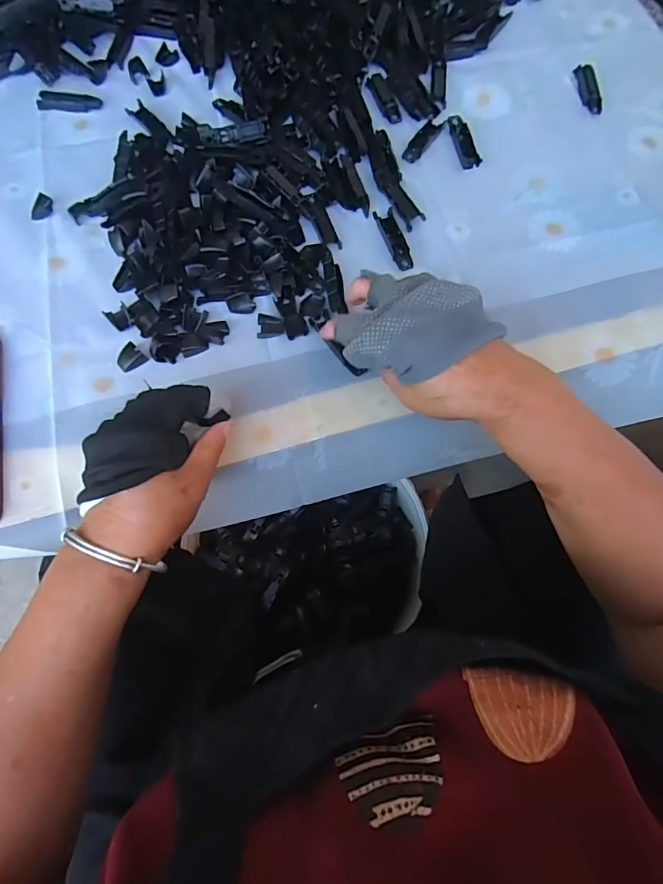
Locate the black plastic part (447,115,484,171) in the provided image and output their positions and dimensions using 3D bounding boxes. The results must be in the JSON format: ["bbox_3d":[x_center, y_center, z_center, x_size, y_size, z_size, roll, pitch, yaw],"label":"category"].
[{"bbox_3d":[0.130,-0.297,0.457,0.020,0.007,0.063,-11,73,-2],"label":"black plastic part"}]

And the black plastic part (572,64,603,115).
[{"bbox_3d":[0.261,-0.360,0.475,0.020,0.007,0.066,-4,73,0],"label":"black plastic part"}]

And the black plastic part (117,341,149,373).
[{"bbox_3d":[-0.169,-0.070,0.391,0.023,0.004,0.022,42,78,13],"label":"black plastic part"}]

